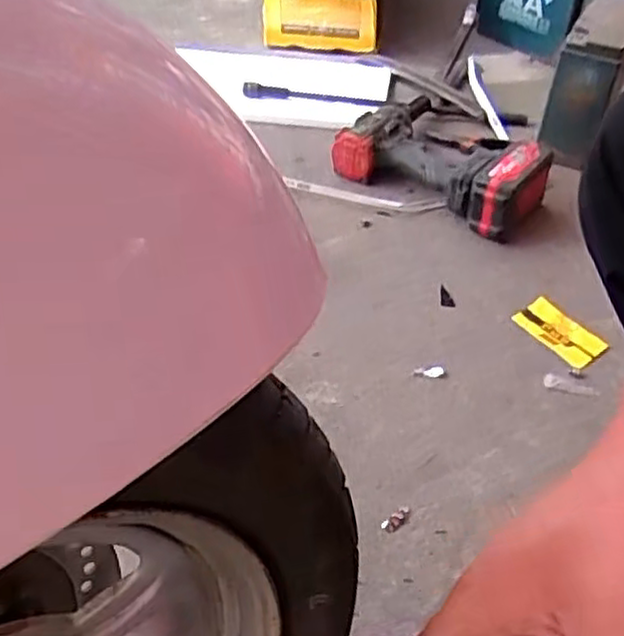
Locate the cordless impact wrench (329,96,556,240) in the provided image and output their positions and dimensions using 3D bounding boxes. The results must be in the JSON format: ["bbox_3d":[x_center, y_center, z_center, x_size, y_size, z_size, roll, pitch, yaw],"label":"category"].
[{"bbox_3d":[0.183,-0.209,0.940,0.251,0.091,0.187,28,49,24],"label":"cordless impact wrench"}]

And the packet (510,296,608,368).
[{"bbox_3d":[0.260,0.013,0.760,0.049,0.010,0.091,-26,51,-28],"label":"packet"}]

